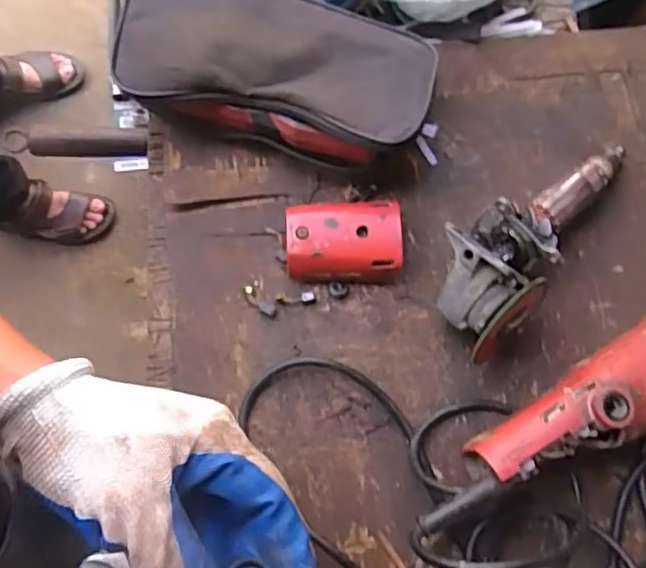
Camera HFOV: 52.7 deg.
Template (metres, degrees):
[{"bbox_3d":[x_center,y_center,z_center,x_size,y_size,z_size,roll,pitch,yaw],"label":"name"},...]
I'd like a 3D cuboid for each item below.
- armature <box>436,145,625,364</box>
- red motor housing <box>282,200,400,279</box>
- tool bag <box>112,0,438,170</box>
[{"bbox_3d":[0.157,-0.042,0.484,0.086,0.060,0.206,44,80,8],"label":"armature"},{"bbox_3d":[0.015,-0.033,0.491,0.084,0.028,0.057,-1,78,-2],"label":"red motor housing"},{"bbox_3d":[-0.037,-0.164,0.499,0.233,0.069,0.118,12,78,1],"label":"tool bag"}]

